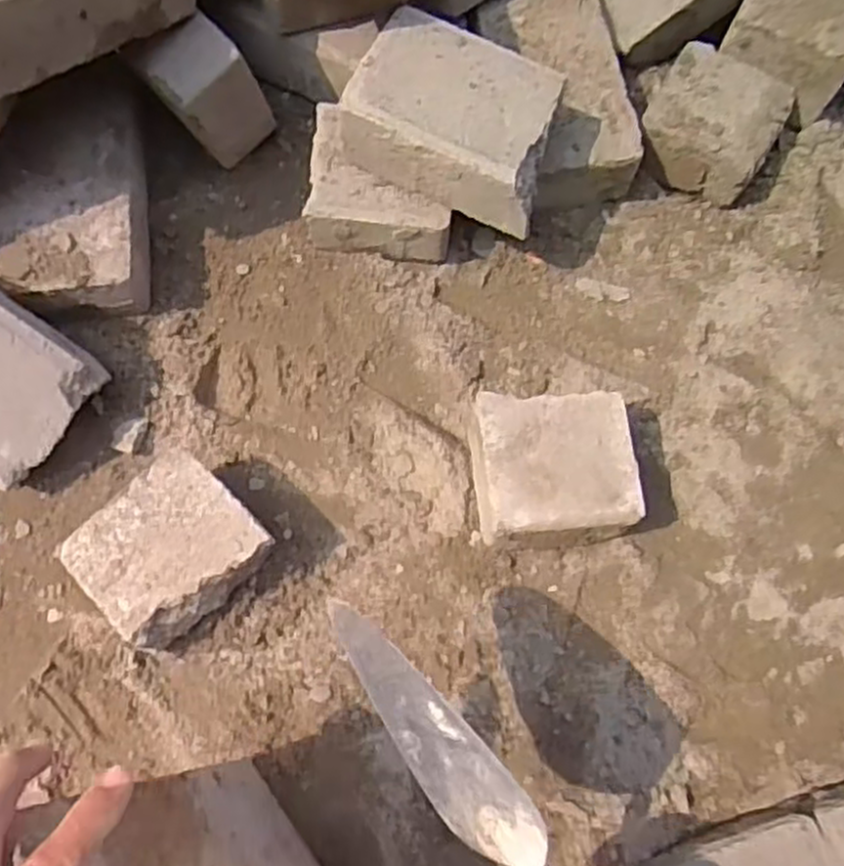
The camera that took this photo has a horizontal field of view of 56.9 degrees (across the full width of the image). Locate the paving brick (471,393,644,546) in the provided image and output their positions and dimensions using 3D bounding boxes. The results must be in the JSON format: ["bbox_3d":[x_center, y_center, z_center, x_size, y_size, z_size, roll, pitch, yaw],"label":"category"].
[{"bbox_3d":[0.092,0.029,0.568,0.112,0.064,0.101,-2,71,-3],"label":"paving brick"}]

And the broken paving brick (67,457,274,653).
[{"bbox_3d":[-0.168,0.081,0.533,0.096,0.060,0.112,42,75,11],"label":"broken paving brick"}]

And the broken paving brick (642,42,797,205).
[{"bbox_3d":[0.250,-0.265,0.681,0.110,0.060,0.111,31,73,8],"label":"broken paving brick"}]

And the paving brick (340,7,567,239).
[{"bbox_3d":[0.025,-0.237,0.595,0.158,0.067,0.109,22,72,5],"label":"paving brick"}]

